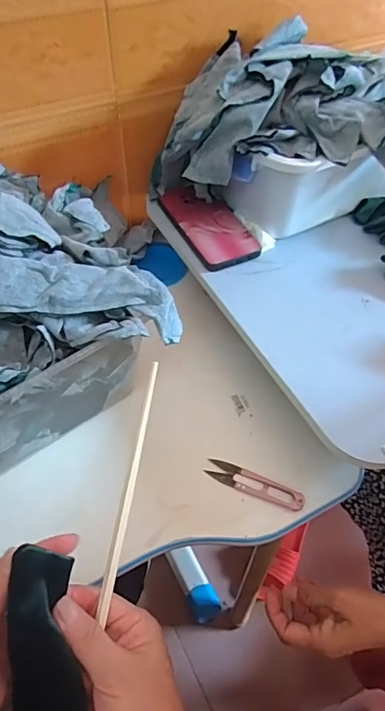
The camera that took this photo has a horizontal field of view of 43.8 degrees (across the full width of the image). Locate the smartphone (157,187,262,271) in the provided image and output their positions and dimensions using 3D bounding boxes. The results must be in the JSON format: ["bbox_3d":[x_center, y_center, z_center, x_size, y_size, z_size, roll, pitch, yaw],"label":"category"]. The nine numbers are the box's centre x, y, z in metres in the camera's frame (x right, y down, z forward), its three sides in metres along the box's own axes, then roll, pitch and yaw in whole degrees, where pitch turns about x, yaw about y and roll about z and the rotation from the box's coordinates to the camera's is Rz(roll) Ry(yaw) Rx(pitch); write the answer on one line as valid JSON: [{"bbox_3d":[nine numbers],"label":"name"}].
[{"bbox_3d":[0.022,-0.168,0.609,0.080,0.010,0.147,-22,57,-17],"label":"smartphone"}]

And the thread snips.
[{"bbox_3d":[0.063,0.128,0.476,0.098,0.008,0.021,20,55,12],"label":"thread snips"}]

